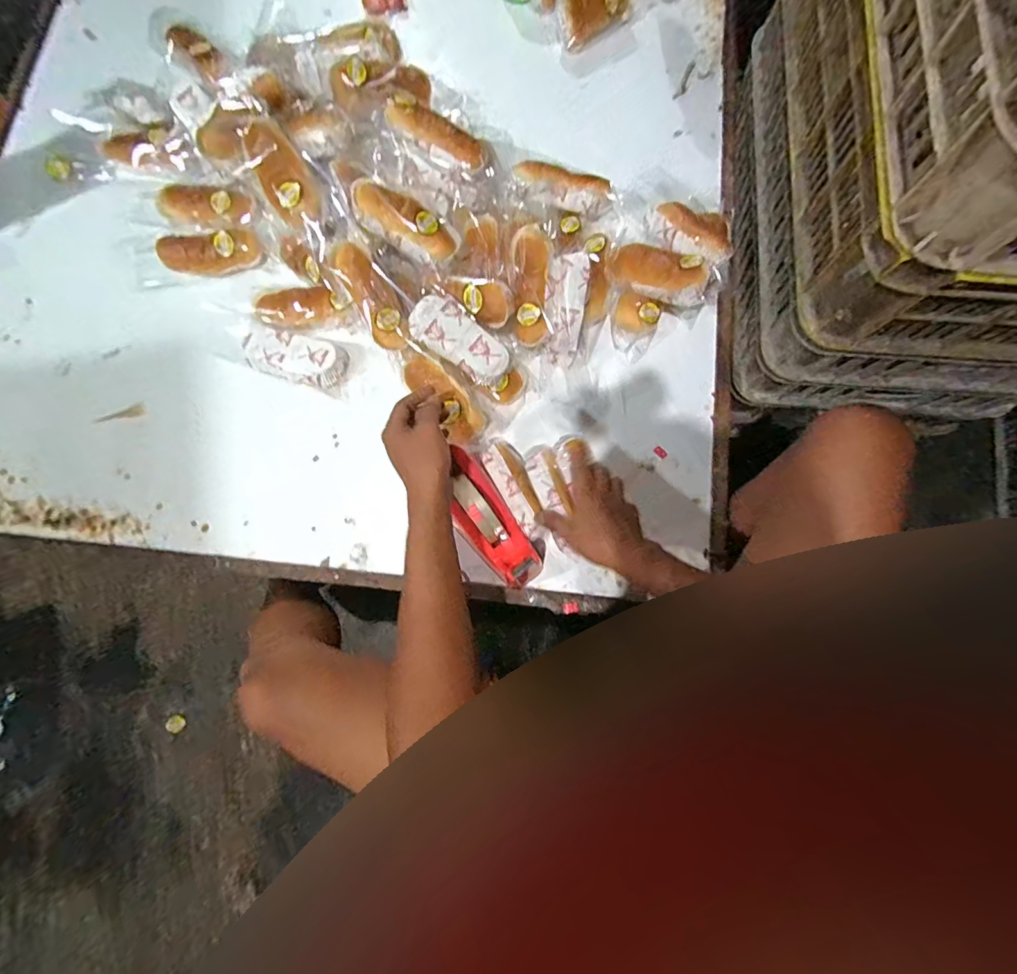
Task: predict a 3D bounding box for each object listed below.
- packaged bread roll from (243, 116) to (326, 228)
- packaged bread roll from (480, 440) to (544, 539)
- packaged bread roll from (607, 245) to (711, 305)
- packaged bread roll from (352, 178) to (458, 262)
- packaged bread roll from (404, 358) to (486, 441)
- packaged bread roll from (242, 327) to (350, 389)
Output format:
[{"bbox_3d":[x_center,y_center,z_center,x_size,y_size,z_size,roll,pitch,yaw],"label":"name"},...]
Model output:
[{"bbox_3d":[-0.297,-0.411,0.621,0.064,0.039,0.148,-30,80,-4],"label":"packaged bread roll"},{"bbox_3d":[0.011,0.005,0.629,0.050,0.052,0.138,-27,80,-4],"label":"packaged bread roll"},{"bbox_3d":[0.201,-0.293,0.638,0.146,0.039,0.063,31,78,26],"label":"packaged bread roll"},{"bbox_3d":[-0.130,-0.332,0.593,0.132,0.037,0.051,24,77,-18],"label":"packaged bread roll"},{"bbox_3d":[-0.092,-0.121,0.650,0.058,0.046,0.137,-41,90,-9],"label":"packaged bread roll"},{"bbox_3d":[-0.308,-0.186,0.672,0.152,0.040,0.068,12,80,4],"label":"packaged bread roll"}]

